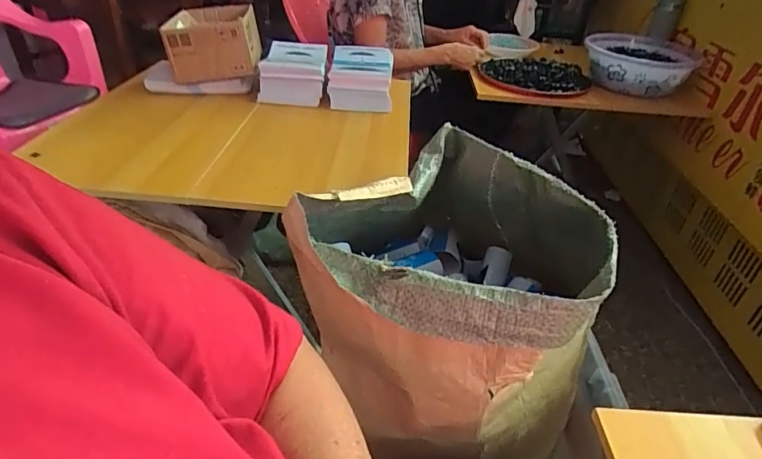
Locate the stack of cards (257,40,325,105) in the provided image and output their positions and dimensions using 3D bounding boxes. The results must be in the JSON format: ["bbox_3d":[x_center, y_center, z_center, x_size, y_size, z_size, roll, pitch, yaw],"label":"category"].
[{"bbox_3d":[-0.176,-0.325,0.986,0.122,0.073,0.185,1,35,-4],"label":"stack of cards"}]

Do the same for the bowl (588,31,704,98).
[{"bbox_3d":[0.719,-0.450,1.353,0.292,0.124,0.248,14,37,14],"label":"bowl"}]

